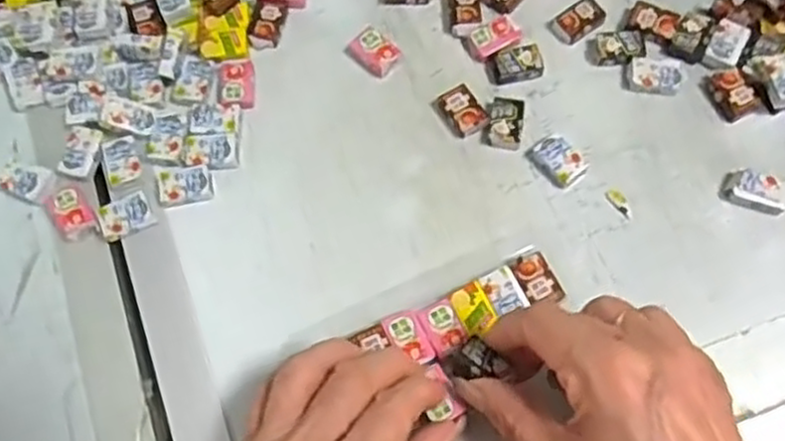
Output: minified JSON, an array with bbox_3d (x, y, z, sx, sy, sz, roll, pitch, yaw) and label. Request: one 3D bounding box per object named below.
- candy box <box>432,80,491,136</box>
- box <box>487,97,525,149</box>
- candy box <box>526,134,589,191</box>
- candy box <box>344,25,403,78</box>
[{"bbox_3d":[0.037,-0.056,0.383,0.020,0.008,0.028,-27,72,-6],"label":"candy box"},{"bbox_3d":[0.058,-0.051,0.379,0.017,0.008,0.030,5,71,5],"label":"box"},{"bbox_3d":[0.084,-0.030,0.371,0.019,0.009,0.027,-36,73,-9],"label":"candy box"},{"bbox_3d":[-0.009,-0.090,0.394,0.022,0.009,0.026,-39,74,-10],"label":"candy box"}]

